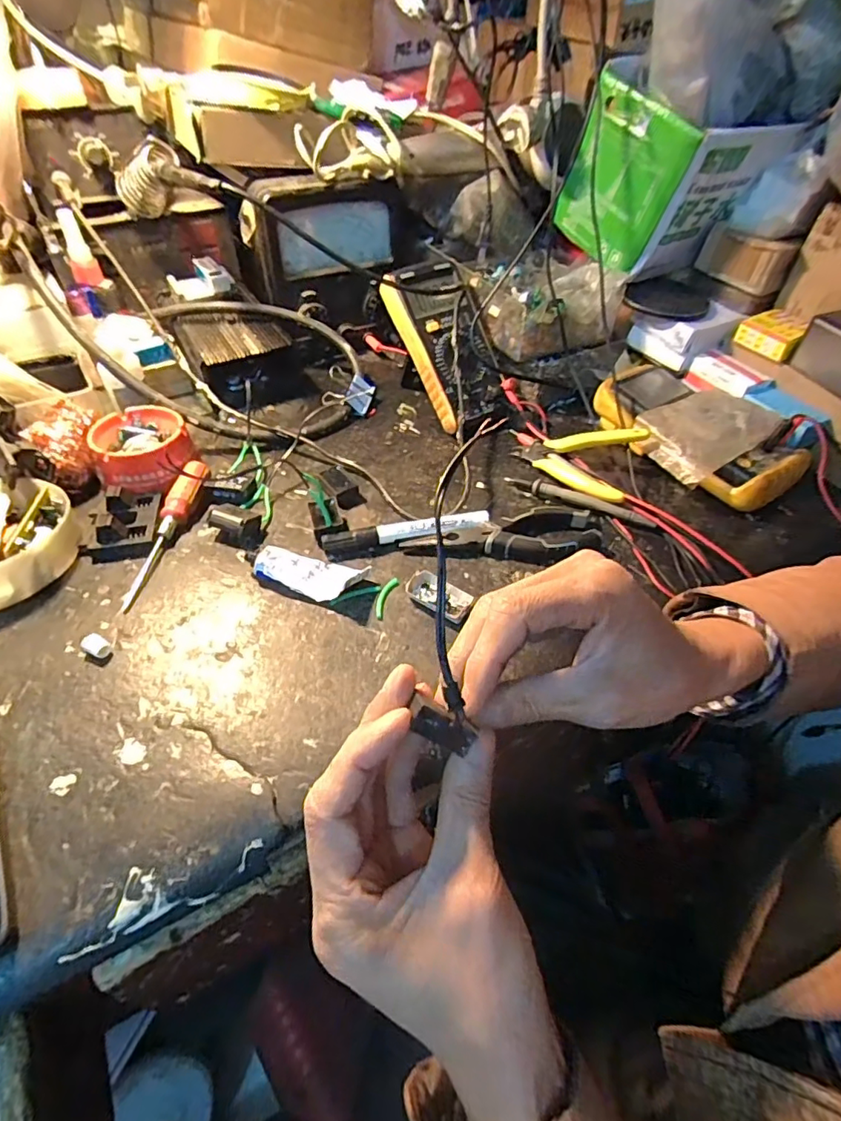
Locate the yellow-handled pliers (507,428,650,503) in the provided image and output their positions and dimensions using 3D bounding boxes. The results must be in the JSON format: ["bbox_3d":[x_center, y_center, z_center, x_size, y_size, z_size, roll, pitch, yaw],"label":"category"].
[{"bbox_3d":[0.146,-0.099,0.510,0.116,0.013,0.081,20,67,33],"label":"yellow-handled pliers"}]

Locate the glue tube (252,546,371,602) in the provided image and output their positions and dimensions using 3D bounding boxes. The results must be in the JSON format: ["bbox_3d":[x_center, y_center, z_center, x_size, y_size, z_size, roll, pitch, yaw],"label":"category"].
[{"bbox_3d":[-0.083,0.010,0.408,0.079,0.018,0.034,10,47,7],"label":"glue tube"}]

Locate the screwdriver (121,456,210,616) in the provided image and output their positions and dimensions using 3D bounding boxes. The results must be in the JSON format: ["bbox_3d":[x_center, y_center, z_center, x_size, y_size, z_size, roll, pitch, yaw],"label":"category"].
[{"bbox_3d":[-0.203,-0.026,0.439,0.026,0.022,0.149,4,46,0],"label":"screwdriver"}]

